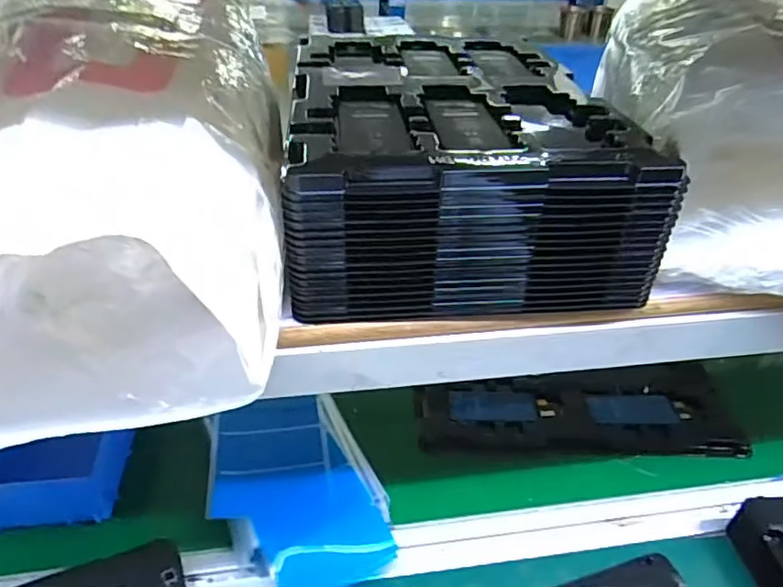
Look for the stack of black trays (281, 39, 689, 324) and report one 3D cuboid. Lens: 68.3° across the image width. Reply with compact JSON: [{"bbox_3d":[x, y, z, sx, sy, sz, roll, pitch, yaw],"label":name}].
[{"bbox_3d":[0.044,-0.111,0.465,0.236,0.107,0.296,-2,36,-5],"label":"stack of black trays"}]

